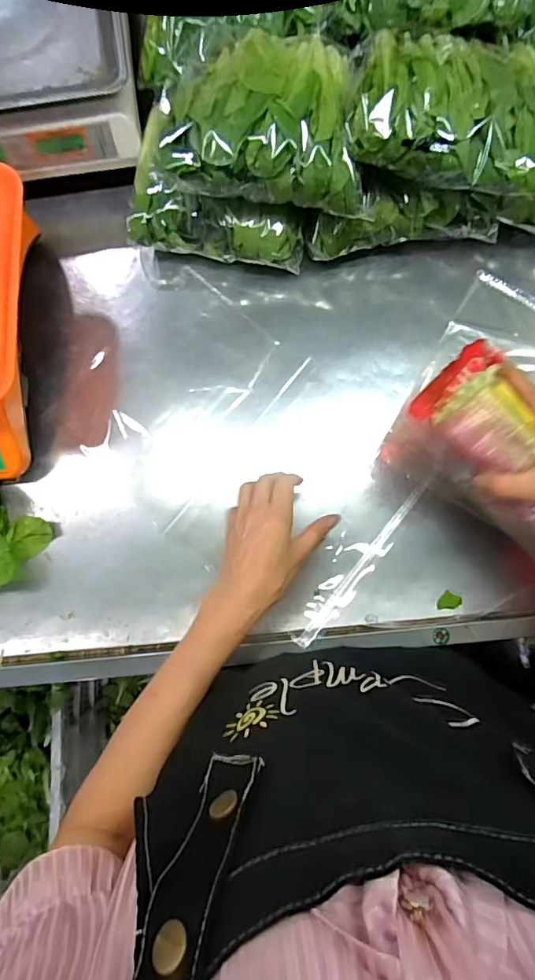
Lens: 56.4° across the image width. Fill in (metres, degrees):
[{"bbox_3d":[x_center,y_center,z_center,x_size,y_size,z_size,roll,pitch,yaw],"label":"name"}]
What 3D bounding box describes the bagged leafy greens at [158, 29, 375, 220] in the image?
[{"bbox_3d":[-0.002,-0.355,0.477,0.201,0.076,0.171,3,84,1],"label":"bagged leafy greens"}]

